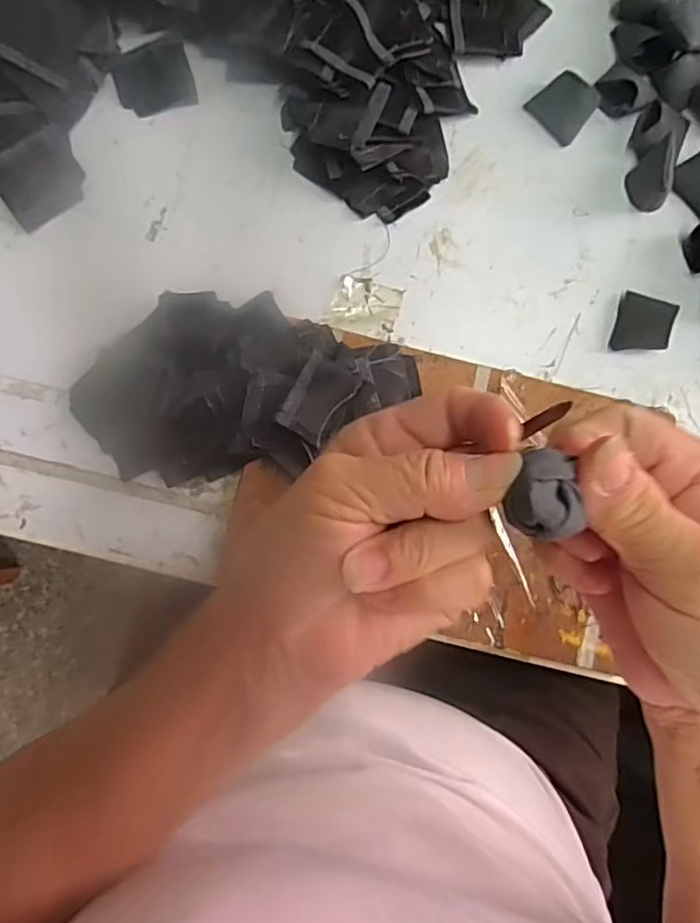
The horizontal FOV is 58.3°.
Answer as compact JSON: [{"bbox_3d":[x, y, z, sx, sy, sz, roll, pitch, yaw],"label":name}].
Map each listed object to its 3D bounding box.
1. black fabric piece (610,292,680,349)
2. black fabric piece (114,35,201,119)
[{"bbox_3d":[0.202,-0.097,0.429,0.030,0.026,0.038,13,84,-2],"label":"black fabric piece"},{"bbox_3d":[-0.136,-0.267,0.435,0.052,0.007,0.047,-18,86,-5],"label":"black fabric piece"}]

